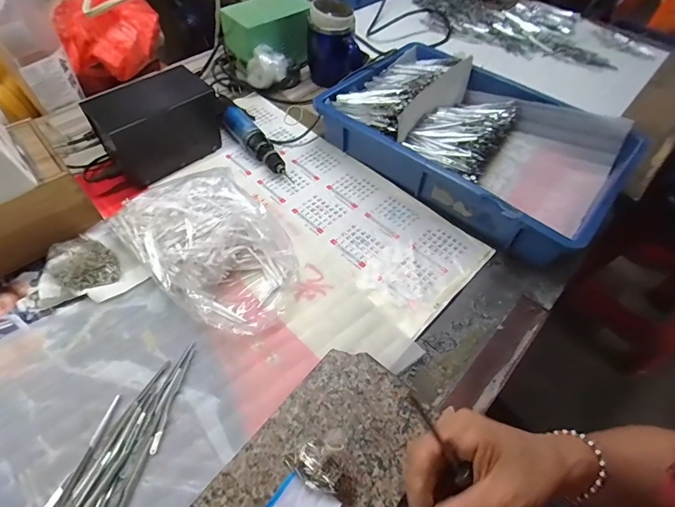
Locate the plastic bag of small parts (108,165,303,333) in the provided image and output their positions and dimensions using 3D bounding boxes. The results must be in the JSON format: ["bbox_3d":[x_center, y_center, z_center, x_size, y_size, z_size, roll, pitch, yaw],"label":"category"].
[{"bbox_3d":[-0.146,-0.015,0.459,0.240,0.072,0.166,39,61,24],"label":"plastic bag of small parts"}]

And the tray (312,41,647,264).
[{"bbox_3d":[0.208,-0.184,0.585,0.429,0.086,0.287,37,60,24],"label":"tray"}]

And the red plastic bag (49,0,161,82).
[{"bbox_3d":[-0.414,-0.407,0.681,0.170,0.105,0.124,-25,60,-19],"label":"red plastic bag"}]

